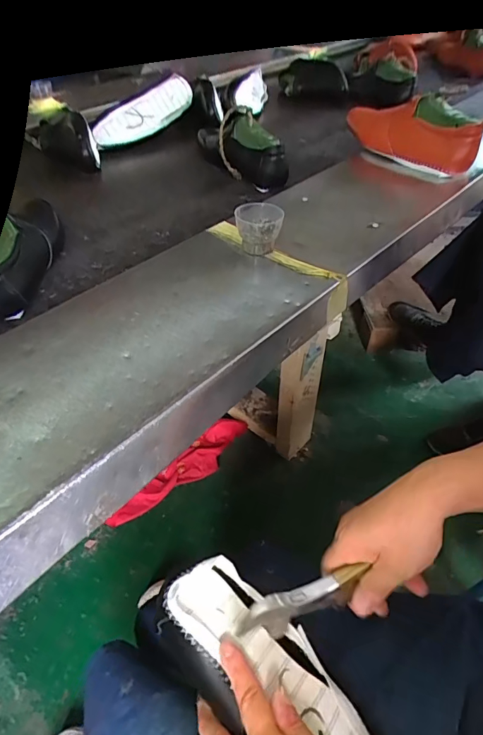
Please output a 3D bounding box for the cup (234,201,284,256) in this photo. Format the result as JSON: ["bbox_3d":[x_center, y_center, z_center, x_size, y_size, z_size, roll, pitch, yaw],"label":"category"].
[{"bbox_3d":[0.025,-0.182,0.569,0.065,0.051,0.062,1,48,0],"label":"cup"}]

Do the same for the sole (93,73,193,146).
[{"bbox_3d":[-0.220,-0.584,0.968,0.251,0.070,0.050,-35,56,-8],"label":"sole"}]

